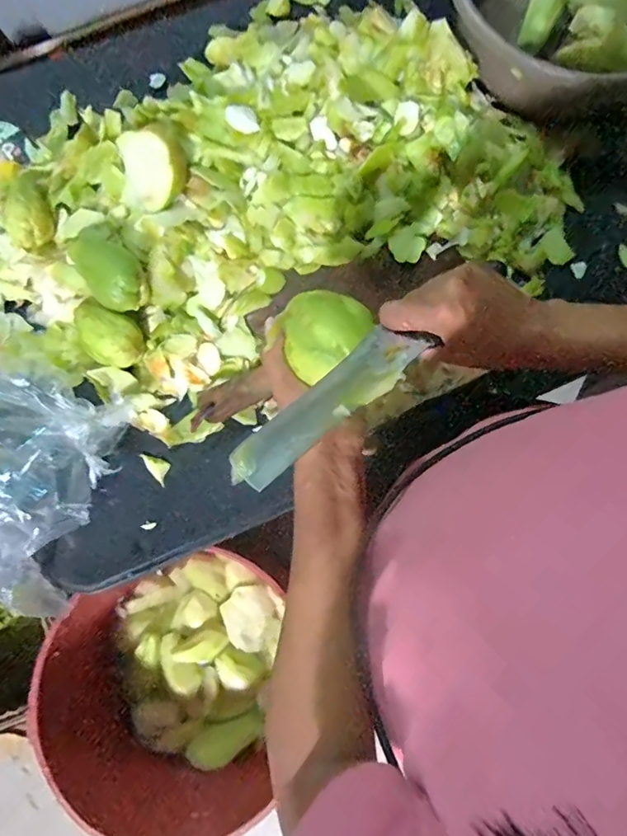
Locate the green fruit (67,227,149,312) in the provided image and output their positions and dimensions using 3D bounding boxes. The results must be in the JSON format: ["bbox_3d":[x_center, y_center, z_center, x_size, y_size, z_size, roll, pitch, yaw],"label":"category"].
[{"bbox_3d":[-0.249,-0.182,0.593,0.064,0.051,0.117,-38,82,-6],"label":"green fruit"}]

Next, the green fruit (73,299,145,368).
[{"bbox_3d":[-0.262,-0.105,0.614,0.096,0.048,0.066,23,81,4],"label":"green fruit"}]

